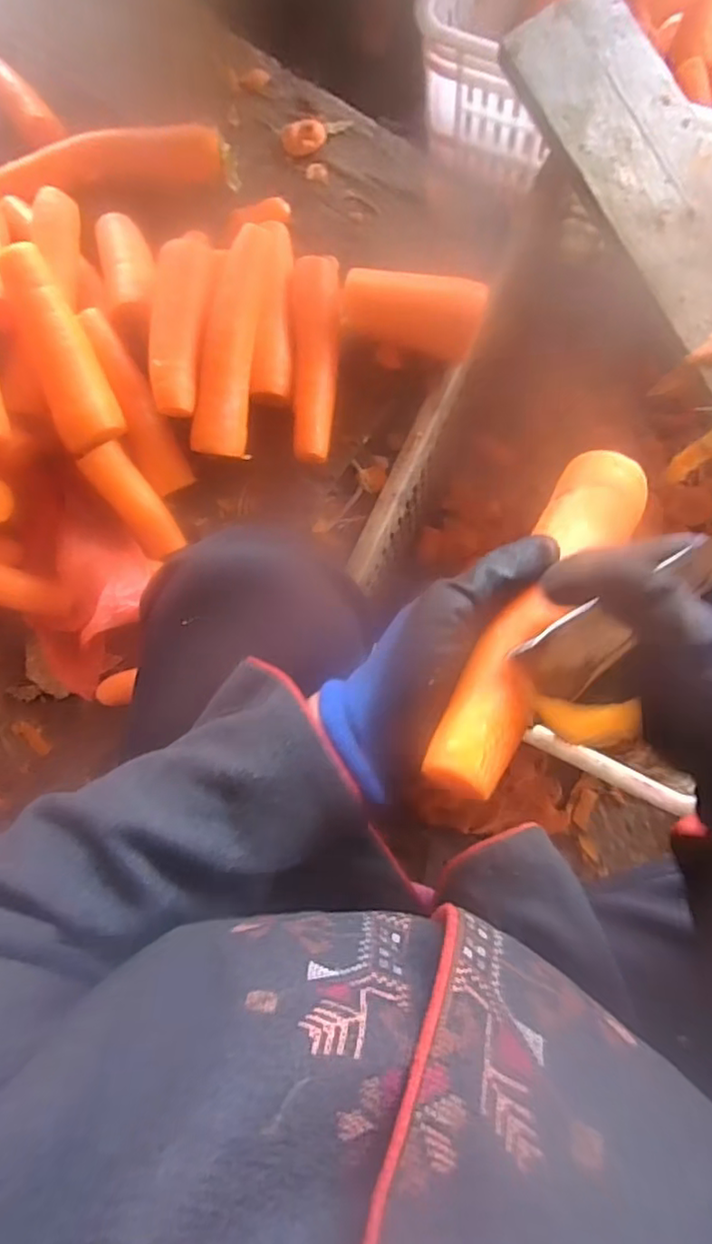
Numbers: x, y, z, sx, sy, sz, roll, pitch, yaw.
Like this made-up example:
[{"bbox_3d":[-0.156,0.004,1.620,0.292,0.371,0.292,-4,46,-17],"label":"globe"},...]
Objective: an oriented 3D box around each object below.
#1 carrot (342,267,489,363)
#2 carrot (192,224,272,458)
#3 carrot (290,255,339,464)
[{"bbox_3d":[0.049,-0.246,0.483,0.113,0.044,0.051,12,88,7],"label":"carrot"},{"bbox_3d":[-0.094,-0.220,0.469,0.036,0.038,0.172,13,88,7],"label":"carrot"},{"bbox_3d":[-0.032,-0.213,0.493,0.042,0.031,0.162,1,87,6],"label":"carrot"}]

